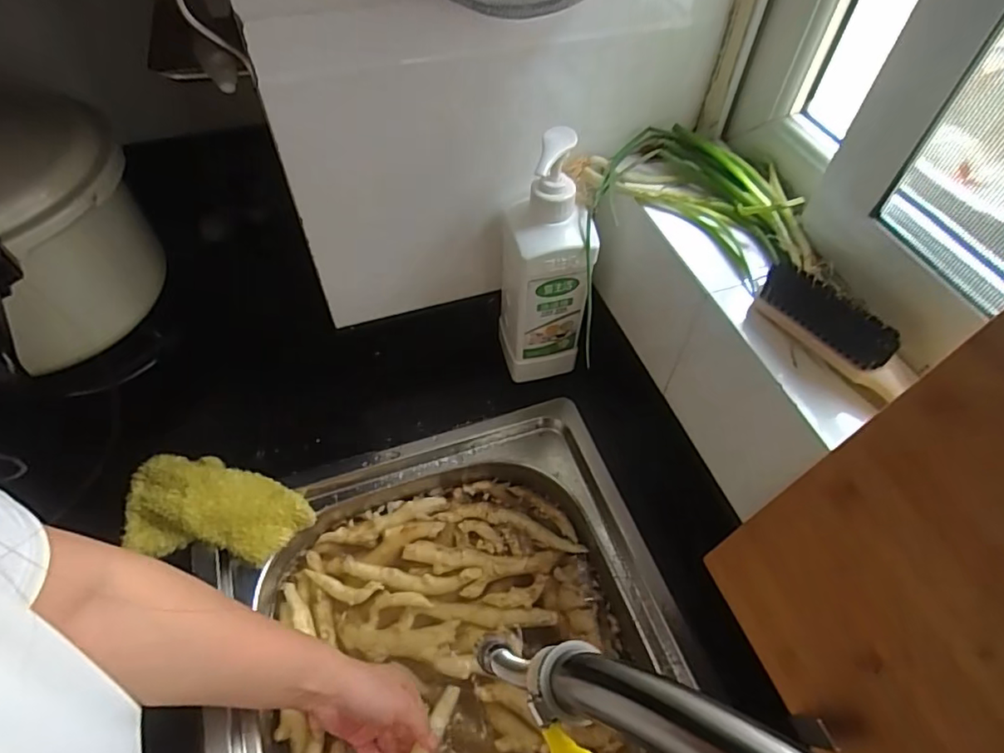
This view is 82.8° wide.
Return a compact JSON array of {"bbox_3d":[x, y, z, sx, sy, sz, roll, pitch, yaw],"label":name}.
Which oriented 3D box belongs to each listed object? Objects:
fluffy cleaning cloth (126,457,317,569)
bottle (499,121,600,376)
[{"bbox_3d":[-0.272,0.128,0.544,0.159,0.046,0.088,8,54,4],"label":"fluffy cleaning cloth"},{"bbox_3d":[0.043,-0.104,0.556,0.084,0.269,0.064,3,54,1],"label":"bottle"}]

